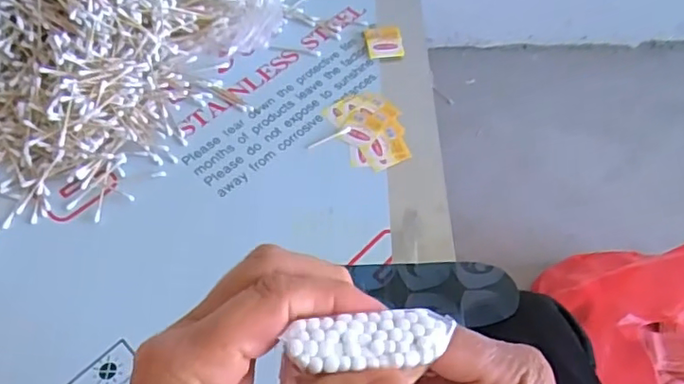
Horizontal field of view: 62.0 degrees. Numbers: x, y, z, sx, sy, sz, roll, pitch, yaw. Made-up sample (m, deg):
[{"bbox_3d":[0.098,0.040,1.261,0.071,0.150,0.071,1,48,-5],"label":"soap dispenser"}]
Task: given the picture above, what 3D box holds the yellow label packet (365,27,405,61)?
[{"bbox_3d":[0.050,-0.176,0.667,0.041,0.008,0.047,-6,55,-3],"label":"yellow label packet"}]

